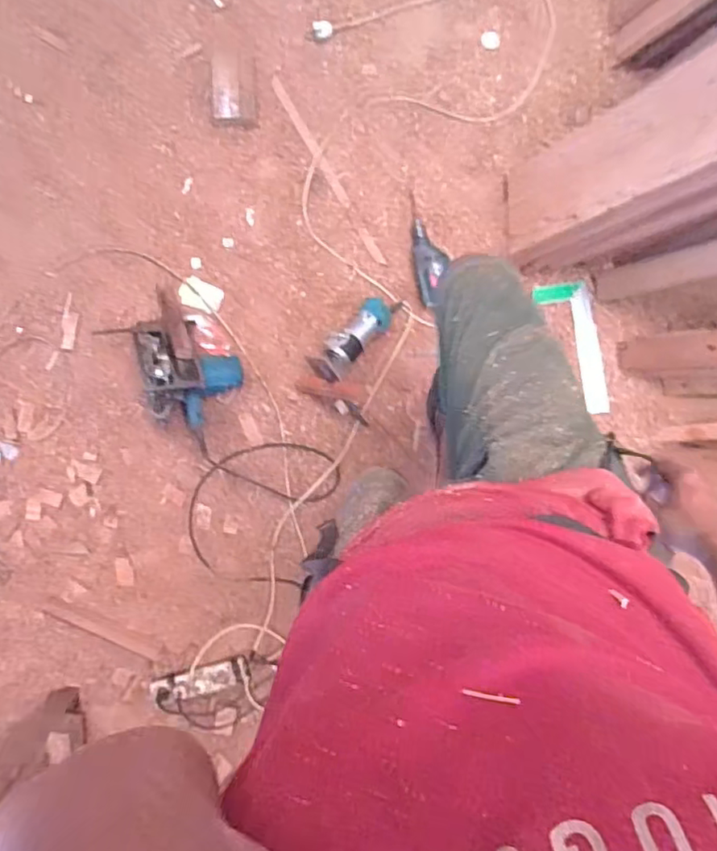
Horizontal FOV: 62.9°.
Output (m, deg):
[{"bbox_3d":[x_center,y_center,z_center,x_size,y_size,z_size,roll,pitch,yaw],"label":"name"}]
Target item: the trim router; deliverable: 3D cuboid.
[{"bbox_3d":[0.000,-0.210,1.381,0.082,0.080,0.258,41,78,8],"label":"trim router"}]

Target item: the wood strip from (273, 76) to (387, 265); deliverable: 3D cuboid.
[{"bbox_3d":[-0.081,-0.643,1.470,0.027,0.011,0.556,-29,83,4],"label":"wood strip"}]

